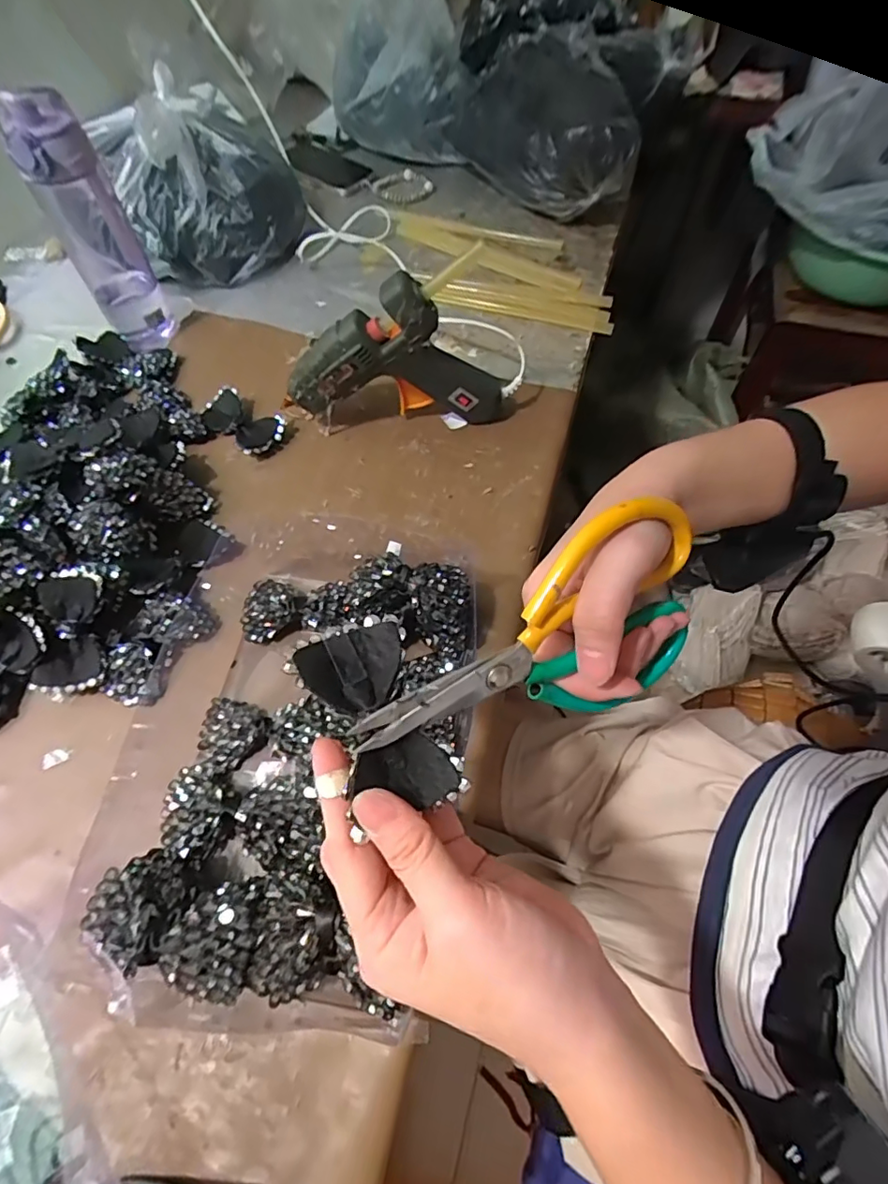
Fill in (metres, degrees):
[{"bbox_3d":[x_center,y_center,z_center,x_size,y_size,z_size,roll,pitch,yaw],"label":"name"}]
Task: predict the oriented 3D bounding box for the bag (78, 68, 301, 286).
[{"bbox_3d":[-0.296,-0.513,0.660,0.208,0.153,0.184,-28,64,-14],"label":"bag"}]

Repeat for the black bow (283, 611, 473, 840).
[{"bbox_3d":[-0.027,0.053,0.237,0.050,0.011,0.091,-31,76,-18],"label":"black bow"}]

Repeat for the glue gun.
[{"bbox_3d":[-0.043,-0.215,0.490,0.210,0.135,0.041,-3,61,-1],"label":"glue gun"}]

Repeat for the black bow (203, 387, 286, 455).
[{"bbox_3d":[-0.206,-0.173,0.543,0.098,0.020,0.051,36,67,19],"label":"black bow"}]

